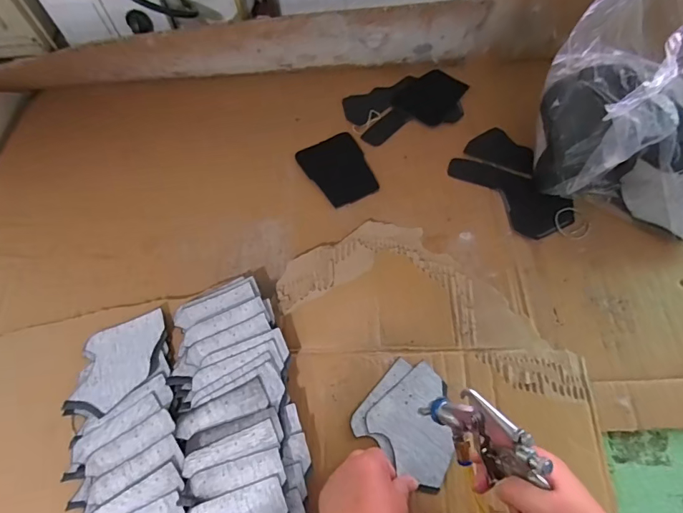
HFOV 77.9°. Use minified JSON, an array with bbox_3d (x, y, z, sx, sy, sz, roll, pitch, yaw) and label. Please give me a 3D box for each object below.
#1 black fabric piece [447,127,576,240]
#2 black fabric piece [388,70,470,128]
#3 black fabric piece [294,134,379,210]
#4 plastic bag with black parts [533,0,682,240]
[{"bbox_3d":[0.263,-0.112,0.639,0.116,0.012,0.188,-37,69,-14],"label":"black fabric piece"},{"bbox_3d":[0.159,-0.281,0.739,0.104,0.007,0.135,36,65,23],"label":"black fabric piece"},{"bbox_3d":[-0.005,-0.138,0.666,0.096,0.006,0.123,-24,67,-9],"label":"black fabric piece"},{"bbox_3d":[0.400,-0.171,0.549,0.255,0.199,0.324,-23,66,-9],"label":"plastic bag with black parts"}]

